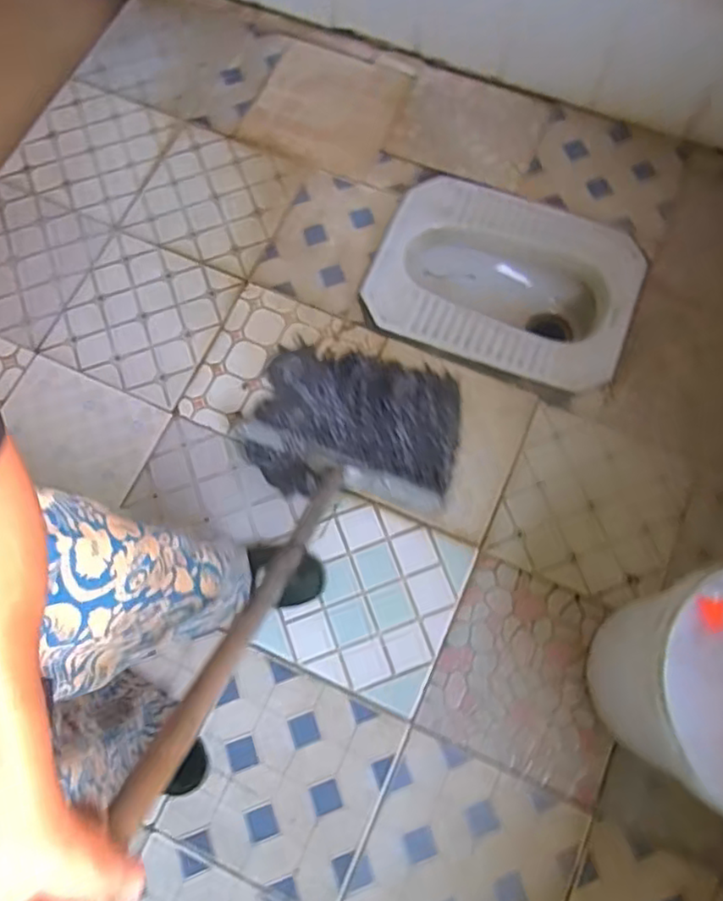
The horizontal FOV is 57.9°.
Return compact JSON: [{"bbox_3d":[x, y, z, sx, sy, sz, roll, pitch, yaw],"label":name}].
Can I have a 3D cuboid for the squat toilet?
[{"bbox_3d":[0.284,-0.321,1.346,0.502,0.157,0.391,22,75,8],"label":"squat toilet"}]

